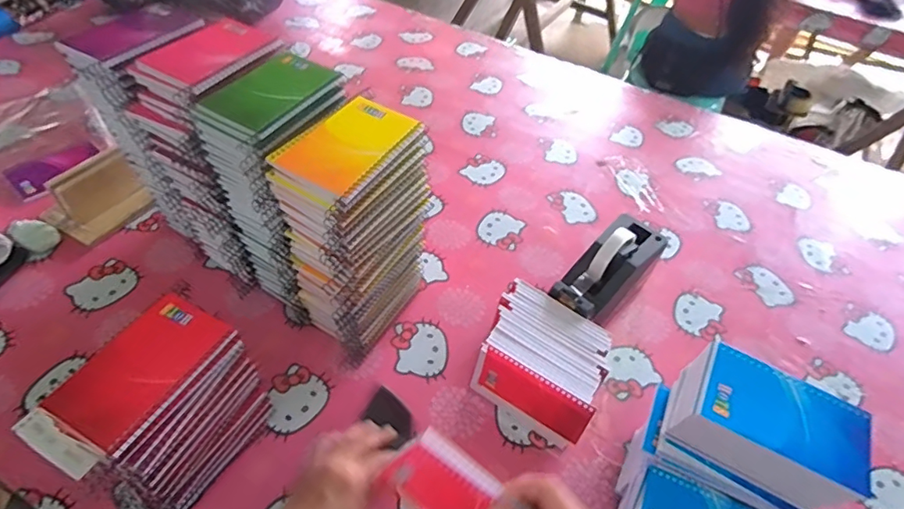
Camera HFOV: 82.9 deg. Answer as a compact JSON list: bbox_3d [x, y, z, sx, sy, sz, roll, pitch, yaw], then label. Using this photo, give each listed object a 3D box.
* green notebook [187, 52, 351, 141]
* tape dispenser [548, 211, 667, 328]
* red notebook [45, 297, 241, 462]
[{"bbox_3d":[-0.185,-0.165,0.527,0.083,0.016,0.143,28,51,17],"label":"green notebook"},{"bbox_3d":[0.208,0.032,0.699,0.079,0.123,0.191,36,54,23],"label":"tape dispenser"},{"bbox_3d":[-0.264,0.096,0.441,0.088,0.009,0.131,25,53,15],"label":"red notebook"}]

